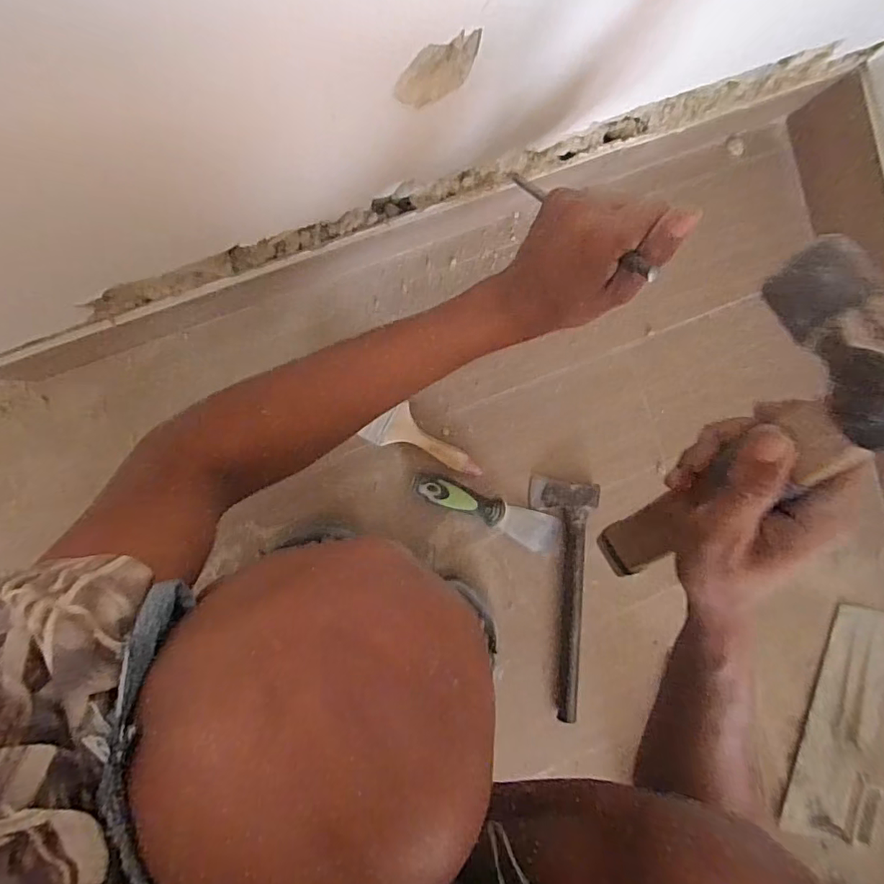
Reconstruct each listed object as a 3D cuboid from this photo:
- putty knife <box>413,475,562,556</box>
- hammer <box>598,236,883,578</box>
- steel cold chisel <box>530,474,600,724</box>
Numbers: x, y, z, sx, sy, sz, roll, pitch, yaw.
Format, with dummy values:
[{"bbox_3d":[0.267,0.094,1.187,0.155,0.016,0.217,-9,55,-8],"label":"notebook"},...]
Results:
[{"bbox_3d":[0.056,0.080,0.597,0.180,0.031,0.043,23,90,-10],"label":"putty knife"},{"bbox_3d":[0.152,0.027,0.305,0.031,0.289,0.104,-9,66,-8],"label":"hammer"},{"bbox_3d":[0.132,0.182,0.622,0.072,0.019,0.276,2,93,-9],"label":"steel cold chisel"}]

